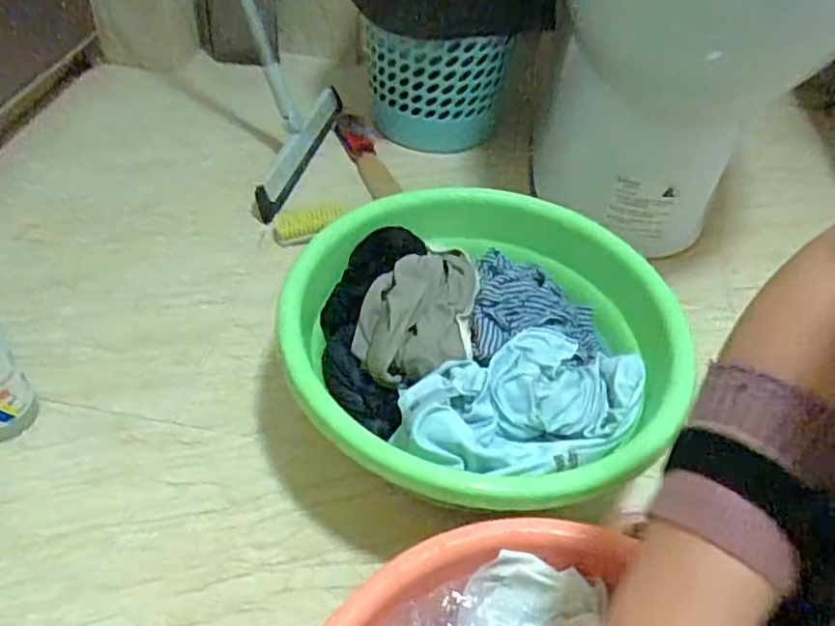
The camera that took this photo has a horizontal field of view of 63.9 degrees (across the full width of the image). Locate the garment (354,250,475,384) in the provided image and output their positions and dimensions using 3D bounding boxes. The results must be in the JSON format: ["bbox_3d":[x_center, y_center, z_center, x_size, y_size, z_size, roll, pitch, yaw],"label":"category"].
[{"bbox_3d":[0.002,-0.008,0.645,0.105,0.053,0.173,11,45,2],"label":"garment"}]

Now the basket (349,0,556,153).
[{"bbox_3d":[0.023,-0.393,0.961,0.244,0.279,0.254,2,46,-5],"label":"basket"}]

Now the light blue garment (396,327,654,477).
[{"bbox_3d":[0.098,0.082,0.585,0.230,0.049,0.125,-16,50,-23],"label":"light blue garment"}]

